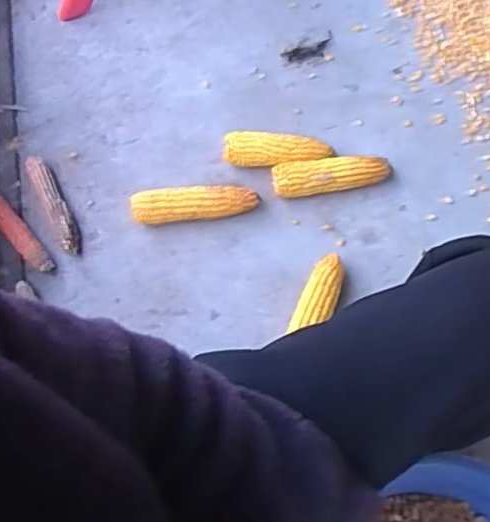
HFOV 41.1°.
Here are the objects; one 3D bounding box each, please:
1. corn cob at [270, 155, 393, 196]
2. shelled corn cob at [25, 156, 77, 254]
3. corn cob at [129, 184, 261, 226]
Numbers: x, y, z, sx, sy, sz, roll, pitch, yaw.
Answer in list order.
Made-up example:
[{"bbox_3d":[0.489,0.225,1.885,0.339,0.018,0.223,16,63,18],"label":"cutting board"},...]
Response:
[{"bbox_3d":[0.142,-0.135,1.067,0.195,0.058,0.056,-6,64,-1],"label":"corn cob"},{"bbox_3d":[-0.310,-0.092,1.053,0.036,0.032,0.177,-26,65,-13],"label":"shelled corn cob"},{"bbox_3d":[-0.078,-0.087,1.040,0.199,0.052,0.051,-6,63,-2],"label":"corn cob"}]

